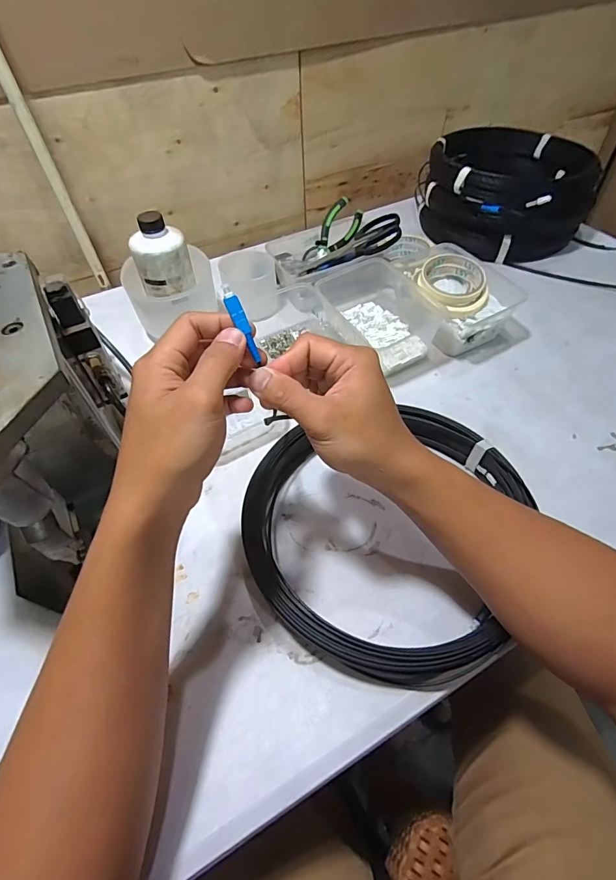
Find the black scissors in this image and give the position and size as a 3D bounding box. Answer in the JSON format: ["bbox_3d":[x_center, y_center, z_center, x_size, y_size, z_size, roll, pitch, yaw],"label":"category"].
[{"bbox_3d":[0.066,-0.302,0.652,0.173,0.022,0.077,-12,45,33],"label":"black scissors"}]

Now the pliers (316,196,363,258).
[{"bbox_3d":[0.052,-0.344,0.674,0.056,0.015,0.098,22,93,-1],"label":"pliers"}]

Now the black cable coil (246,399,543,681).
[{"bbox_3d":[0.082,0.087,0.399,0.274,0.051,0.255,-2,52,2],"label":"black cable coil"}]

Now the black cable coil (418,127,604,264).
[{"bbox_3d":[0.353,-0.444,0.741,0.277,0.119,0.339,20,56,18],"label":"black cable coil"}]

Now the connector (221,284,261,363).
[{"bbox_3d":[-0.042,-0.075,0.268,0.008,0.052,0.005,-37,29,-23],"label":"connector"}]

